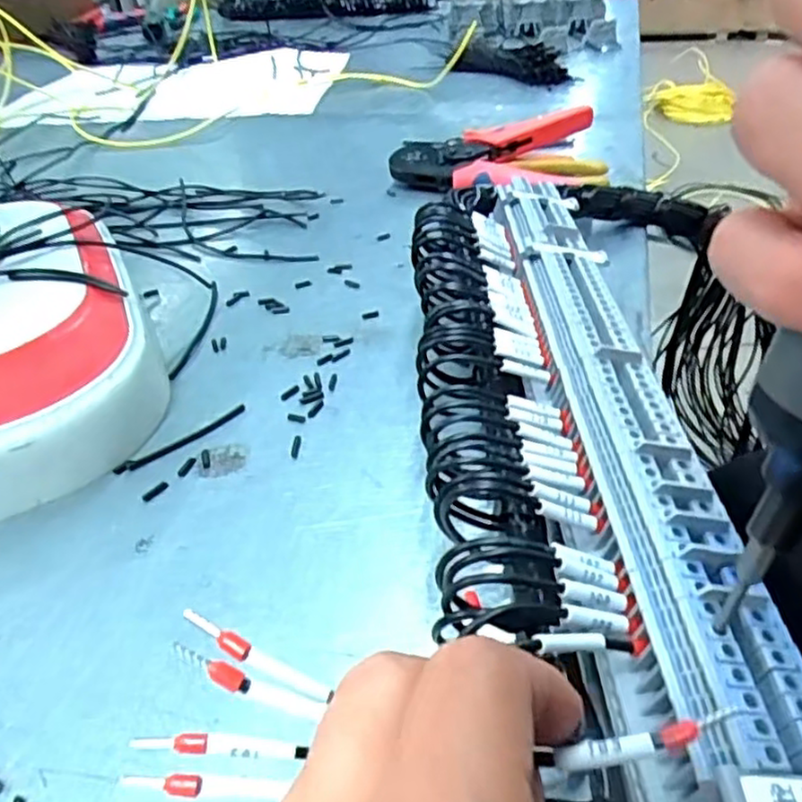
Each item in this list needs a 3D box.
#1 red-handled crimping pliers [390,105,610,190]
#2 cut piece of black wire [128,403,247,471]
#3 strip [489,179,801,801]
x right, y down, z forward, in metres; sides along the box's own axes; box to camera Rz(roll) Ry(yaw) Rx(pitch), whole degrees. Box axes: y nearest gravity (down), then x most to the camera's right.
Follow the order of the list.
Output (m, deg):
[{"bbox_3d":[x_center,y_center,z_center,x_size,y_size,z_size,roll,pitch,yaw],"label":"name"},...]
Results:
[{"bbox_3d":[0.082,-0.192,0.561,0.174,0.040,0.088,-8,38,-6],"label":"red-handled crimping pliers"},{"bbox_3d":[-0.102,0.017,0.338,0.061,0.004,0.008,-30,45,-30],"label":"cut piece of black wire"},{"bbox_3d":[0.082,0.001,0.291,0.047,0.066,0.368,-3,37,3],"label":"strip"}]

